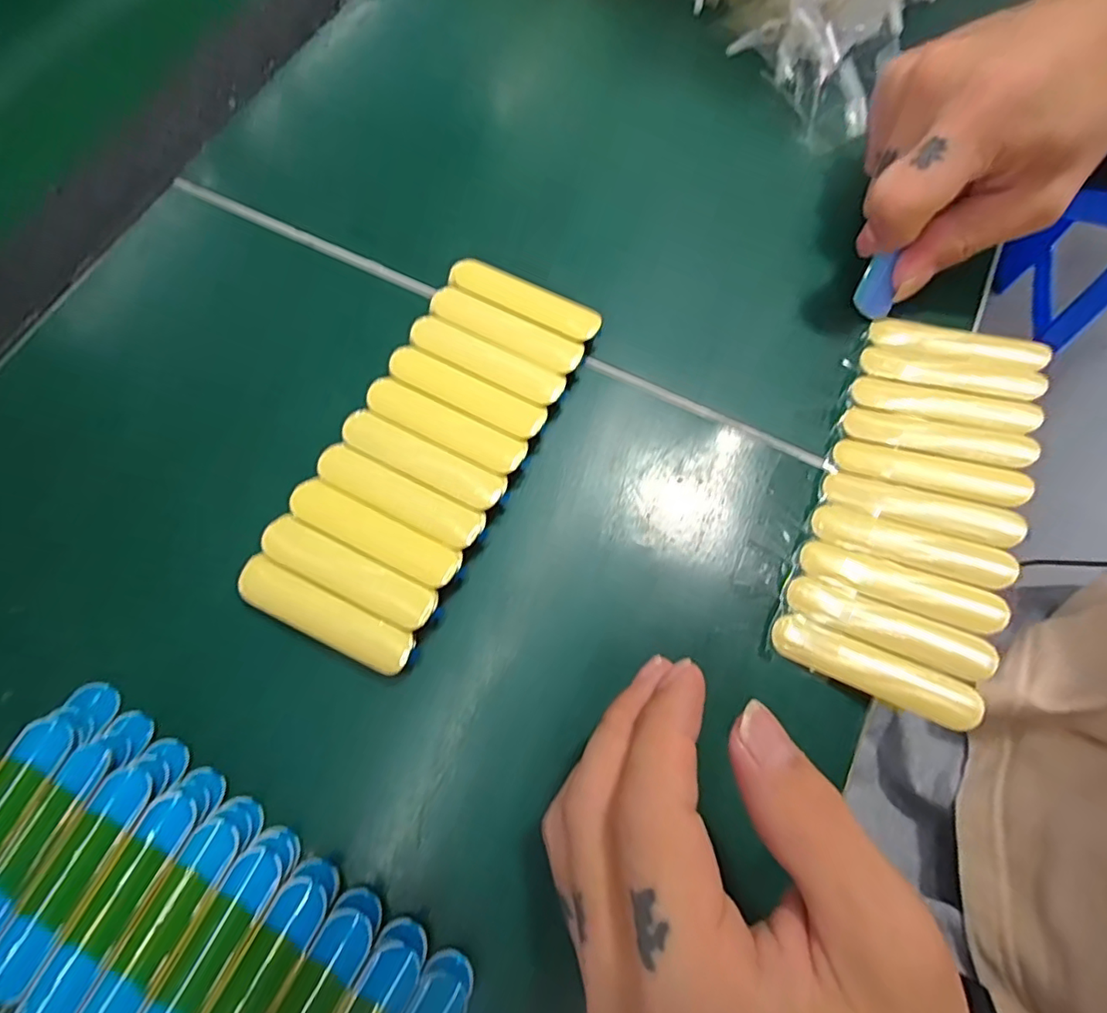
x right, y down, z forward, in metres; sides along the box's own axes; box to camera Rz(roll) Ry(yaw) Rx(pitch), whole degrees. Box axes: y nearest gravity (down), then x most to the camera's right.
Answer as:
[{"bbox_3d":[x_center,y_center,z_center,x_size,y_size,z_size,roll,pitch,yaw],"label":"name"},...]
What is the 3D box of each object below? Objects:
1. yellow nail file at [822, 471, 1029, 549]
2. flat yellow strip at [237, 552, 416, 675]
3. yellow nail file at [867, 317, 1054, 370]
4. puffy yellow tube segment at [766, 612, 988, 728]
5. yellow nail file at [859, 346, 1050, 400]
[{"bbox_3d":[0.130,0.000,0.206,0.061,0.004,0.015,18,71,23],"label":"yellow nail file"},{"bbox_3d":[-0.076,0.036,0.191,0.062,0.004,0.016,26,89,8],"label":"flat yellow strip"},{"bbox_3d":[0.161,-0.066,0.232,0.062,0.004,0.014,17,71,20],"label":"yellow nail file"},{"bbox_3d":[0.103,0.053,0.190,0.061,0.004,0.015,22,72,22],"label":"puffy yellow tube segment"},{"bbox_3d":[0.154,-0.053,0.227,0.062,0.004,0.015,17,71,21],"label":"yellow nail file"}]

